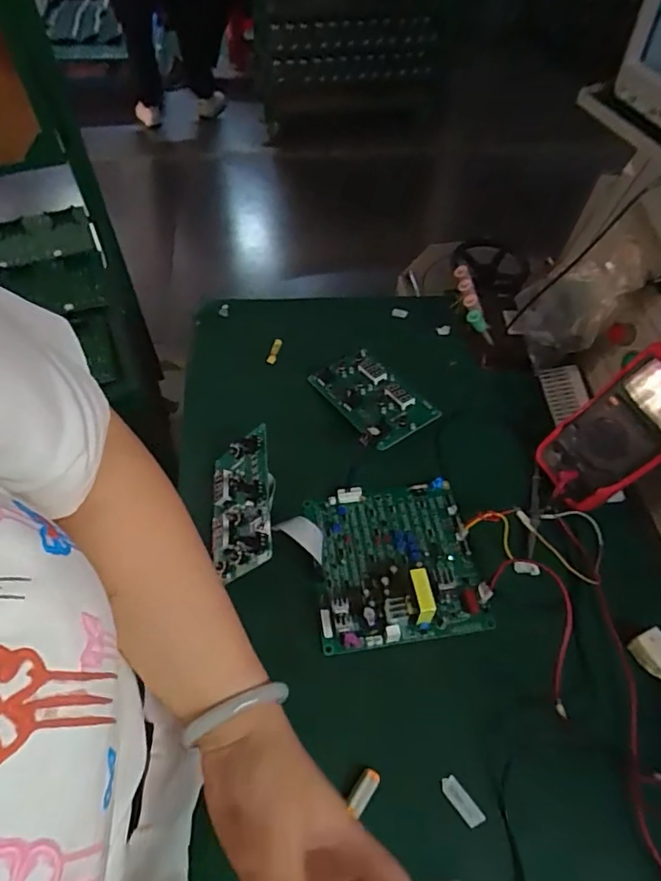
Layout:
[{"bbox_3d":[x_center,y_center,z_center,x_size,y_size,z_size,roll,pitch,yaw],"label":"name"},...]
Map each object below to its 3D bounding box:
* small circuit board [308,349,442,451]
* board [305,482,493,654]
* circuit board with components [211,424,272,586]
[{"bbox_3d":[0.050,-0.058,0.710,0.098,0.029,0.162,-31,60,-22],"label":"small circuit board"},{"bbox_3d":[0.068,0.122,0.584,0.176,0.050,0.179,-6,54,-7],"label":"board"},{"bbox_3d":[-0.101,0.070,0.598,0.086,0.022,0.157,-28,51,29],"label":"circuit board with components"}]

